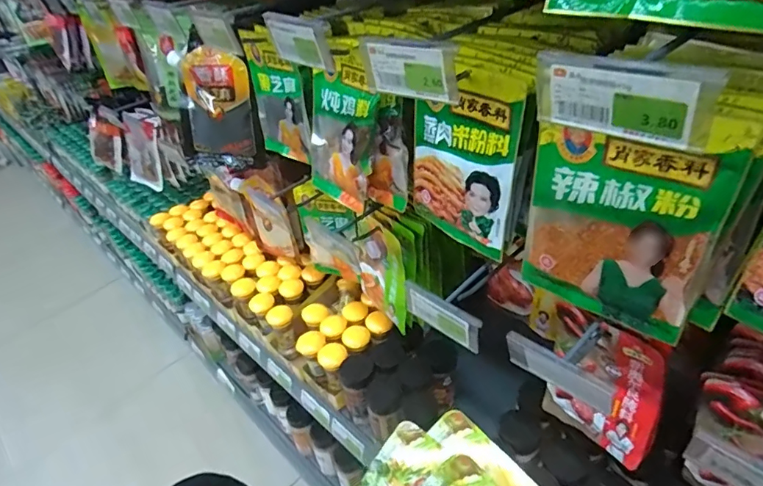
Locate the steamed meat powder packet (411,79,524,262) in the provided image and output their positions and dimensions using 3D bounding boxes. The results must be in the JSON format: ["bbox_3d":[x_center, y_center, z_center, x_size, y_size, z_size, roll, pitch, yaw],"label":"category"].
[{"bbox_3d":[0.077,-0.077,0.482,0.019,0.166,0.128,-30,42,-28],"label":"steamed meat powder packet"}]

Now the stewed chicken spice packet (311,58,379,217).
[{"bbox_3d":[-0.052,-0.130,0.557,0.018,0.174,0.123,-17,43,-34],"label":"stewed chicken spice packet"}]

